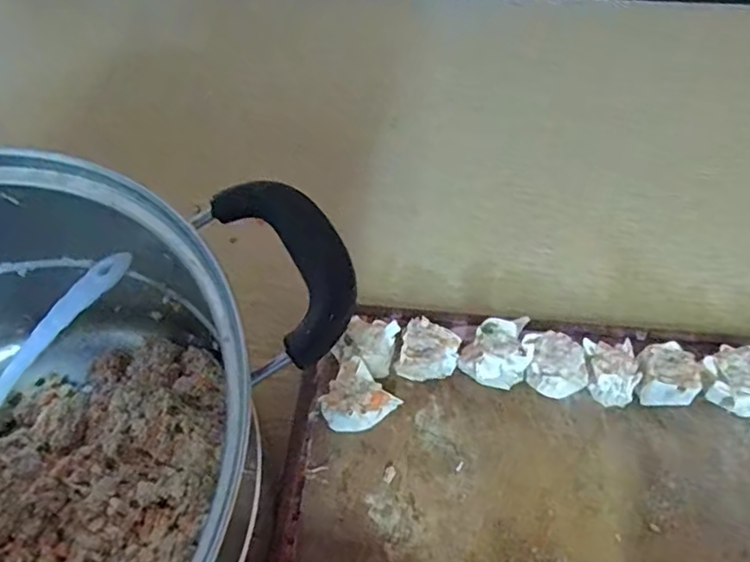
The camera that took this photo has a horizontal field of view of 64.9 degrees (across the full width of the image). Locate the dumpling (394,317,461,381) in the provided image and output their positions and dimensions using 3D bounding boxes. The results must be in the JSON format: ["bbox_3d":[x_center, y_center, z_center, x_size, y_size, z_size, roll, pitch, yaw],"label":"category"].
[{"bbox_3d":[0.031,0.042,0.342,0.032,0.024,0.028,18,57,11],"label":"dumpling"}]

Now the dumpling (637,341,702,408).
[{"bbox_3d":[0.163,0.053,0.333,0.031,0.024,0.030,-3,56,-3],"label":"dumpling"}]

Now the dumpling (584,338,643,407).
[{"bbox_3d":[0.134,0.052,0.335,0.027,0.022,0.034,-1,55,-2],"label":"dumpling"}]

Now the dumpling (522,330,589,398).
[{"bbox_3d":[0.101,0.048,0.337,0.031,0.024,0.031,1,55,-1],"label":"dumpling"}]

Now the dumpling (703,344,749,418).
[{"bbox_3d":[0.204,0.058,0.330,0.032,0.024,0.038,-23,59,-16],"label":"dumpling"}]

